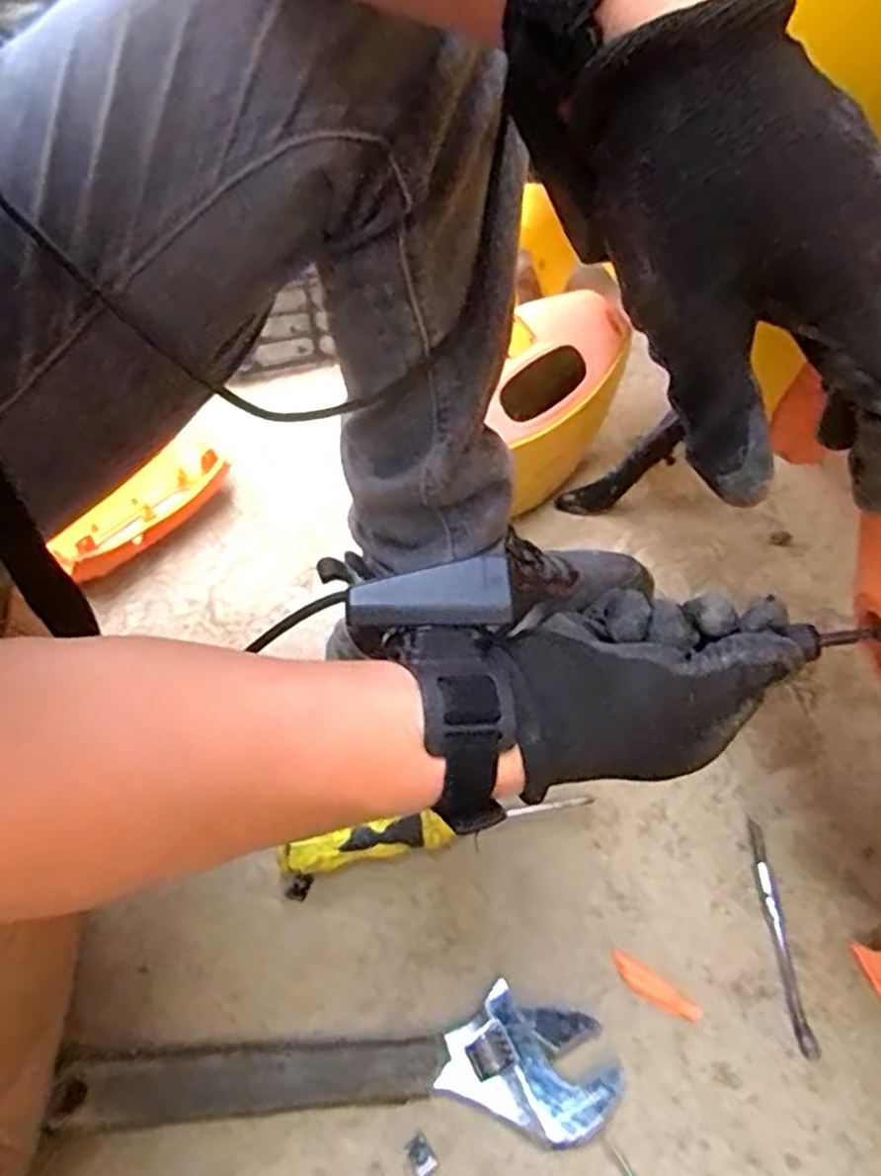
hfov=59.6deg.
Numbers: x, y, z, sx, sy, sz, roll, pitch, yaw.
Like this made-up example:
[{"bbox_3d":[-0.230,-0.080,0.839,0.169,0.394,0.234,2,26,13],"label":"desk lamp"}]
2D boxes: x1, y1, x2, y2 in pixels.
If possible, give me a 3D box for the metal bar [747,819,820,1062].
[{"bbox_3d":[0.194,0.195,0.443,0.011,0.006,0.133,-2,42,5],"label":"metal bar"}]

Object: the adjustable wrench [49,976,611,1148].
[{"bbox_3d":[-0.057,0.251,0.403,0.286,0.019,0.061,-2,42,5],"label":"adjustable wrench"}]

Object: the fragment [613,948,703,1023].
[{"bbox_3d":[0.117,0.221,0.424,0.052,0.007,0.015,28,52,32],"label":"fragment"}]

